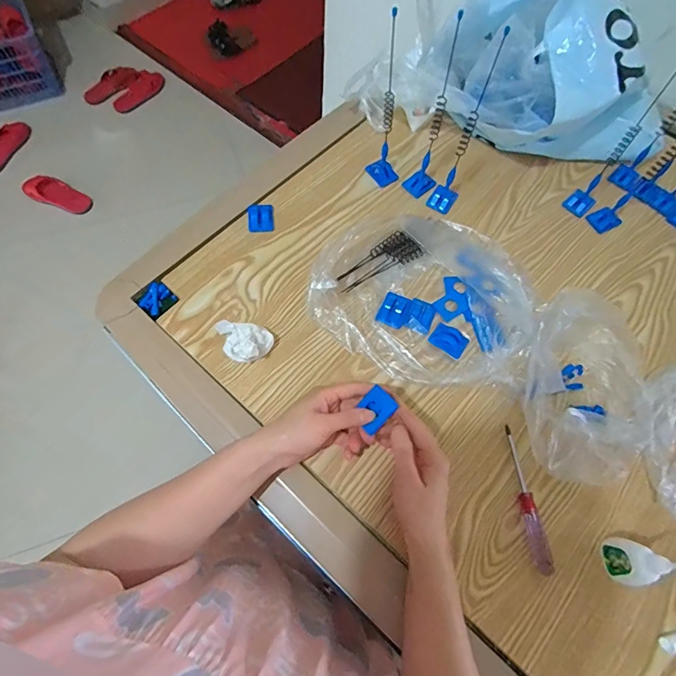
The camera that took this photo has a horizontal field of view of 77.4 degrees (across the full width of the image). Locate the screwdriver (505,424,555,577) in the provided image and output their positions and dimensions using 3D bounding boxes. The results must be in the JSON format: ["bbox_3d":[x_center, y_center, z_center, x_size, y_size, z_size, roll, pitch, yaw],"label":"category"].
[{"bbox_3d":[0.203,0.172,0.457,0.020,0.014,0.150,-8,66,-6],"label":"screwdriver"}]

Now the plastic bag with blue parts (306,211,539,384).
[{"bbox_3d":[0.121,-0.068,0.536,0.261,0.058,0.246,27,67,10],"label":"plastic bag with blue parts"}]

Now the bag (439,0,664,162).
[{"bbox_3d":[0.304,-0.384,0.617,0.178,0.186,0.322,-29,70,-14],"label":"bag"}]

